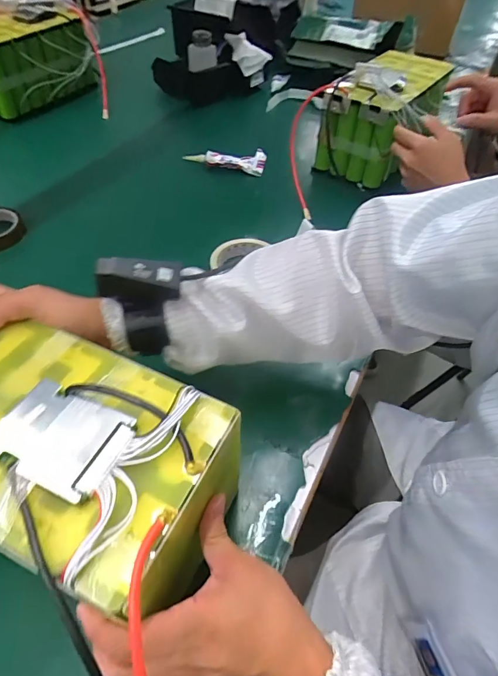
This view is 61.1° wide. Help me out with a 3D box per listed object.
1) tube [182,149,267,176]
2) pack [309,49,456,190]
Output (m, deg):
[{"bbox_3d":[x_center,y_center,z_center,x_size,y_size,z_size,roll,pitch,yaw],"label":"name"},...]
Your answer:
[{"bbox_3d":[-0.047,-0.346,0.834,0.161,0.039,0.045,-1,50,-5],"label":"tube"},{"bbox_3d":[0.258,-0.428,0.812,0.151,0.158,0.282,30,54,20],"label":"pack"}]

